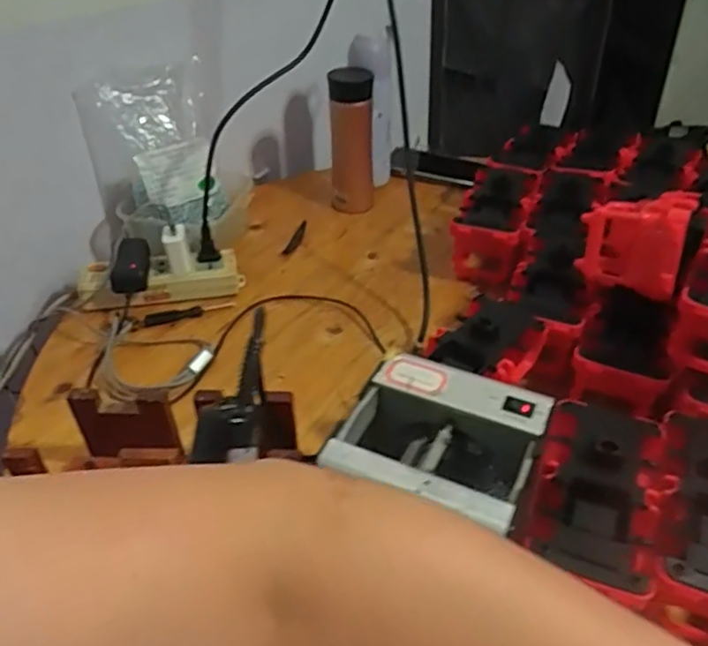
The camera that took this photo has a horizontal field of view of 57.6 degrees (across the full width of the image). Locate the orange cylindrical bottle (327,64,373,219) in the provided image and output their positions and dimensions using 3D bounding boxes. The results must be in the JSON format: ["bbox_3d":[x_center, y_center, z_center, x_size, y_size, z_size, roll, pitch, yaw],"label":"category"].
[{"bbox_3d":[-0.002,-0.246,0.881,0.058,0.190,0.048,-3,39,0],"label":"orange cylindrical bottle"}]

